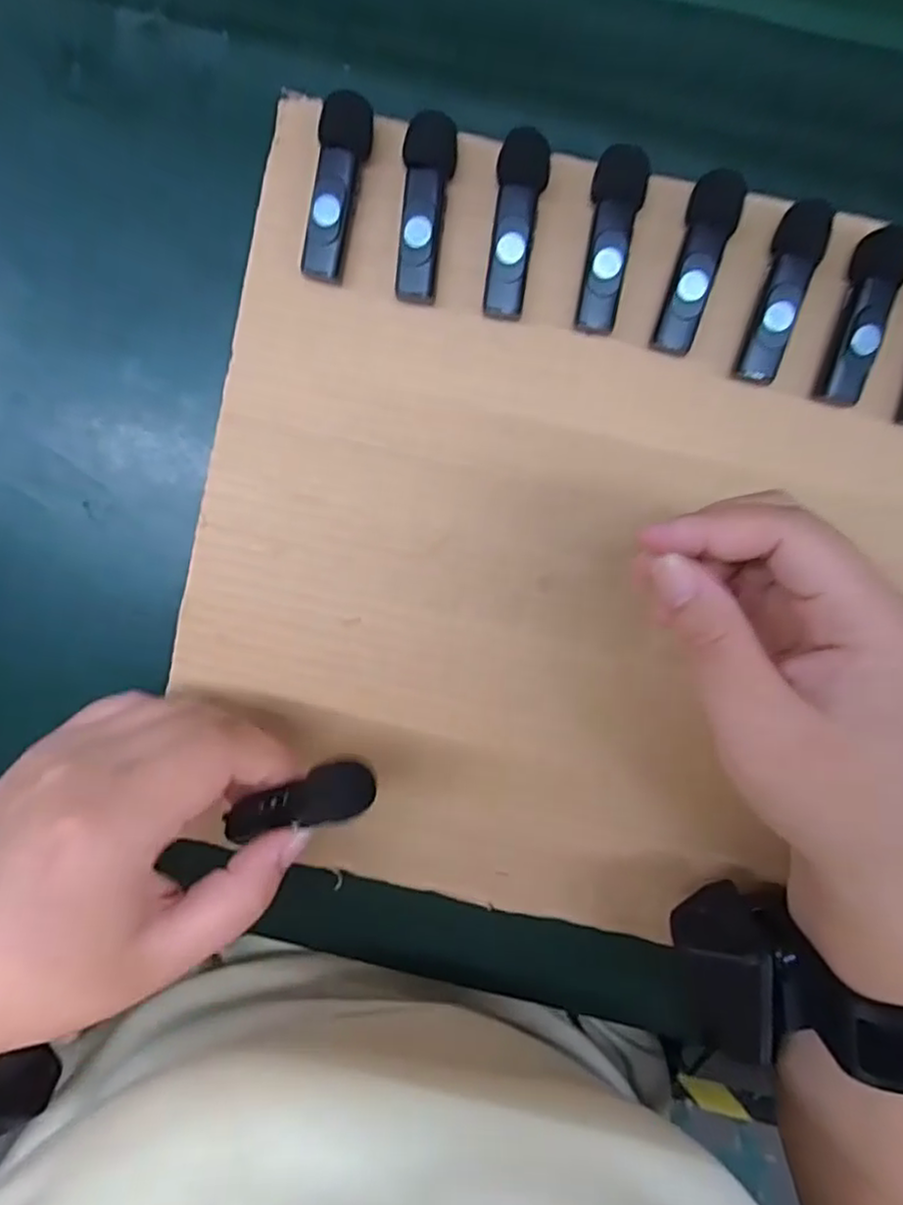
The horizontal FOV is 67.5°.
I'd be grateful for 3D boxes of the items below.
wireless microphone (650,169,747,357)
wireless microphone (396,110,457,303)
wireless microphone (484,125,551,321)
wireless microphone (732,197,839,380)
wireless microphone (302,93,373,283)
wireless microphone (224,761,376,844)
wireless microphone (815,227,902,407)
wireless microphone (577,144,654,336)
[{"bbox_3d":[0.090,-0.126,0.252,0.019,0.012,0.063,19,96,1],"label":"wireless microphone"},{"bbox_3d":[-0.011,-0.147,0.255,0.018,0.015,0.064,10,96,1],"label":"wireless microphone"},{"bbox_3d":[0.024,-0.141,0.254,0.018,0.013,0.063,9,96,2],"label":"wireless microphone"},{"bbox_3d":[0.124,-0.115,0.253,0.019,0.014,0.062,17,96,1],"label":"wireless microphone"},{"bbox_3d":[-0.043,-0.155,0.256,0.017,0.014,0.064,11,96,1],"label":"wireless microphone"},{"bbox_3d":[-0.054,0.069,0.231,0.060,0.018,0.018,-22,94,30],"label":"wireless microphone"},{"bbox_3d":[0.153,-0.106,0.253,0.020,0.016,0.060,18,96,1],"label":"wireless microphone"},{"bbox_3d":[0.058,-0.134,0.252,0.019,0.013,0.061,11,96,1],"label":"wireless microphone"}]

